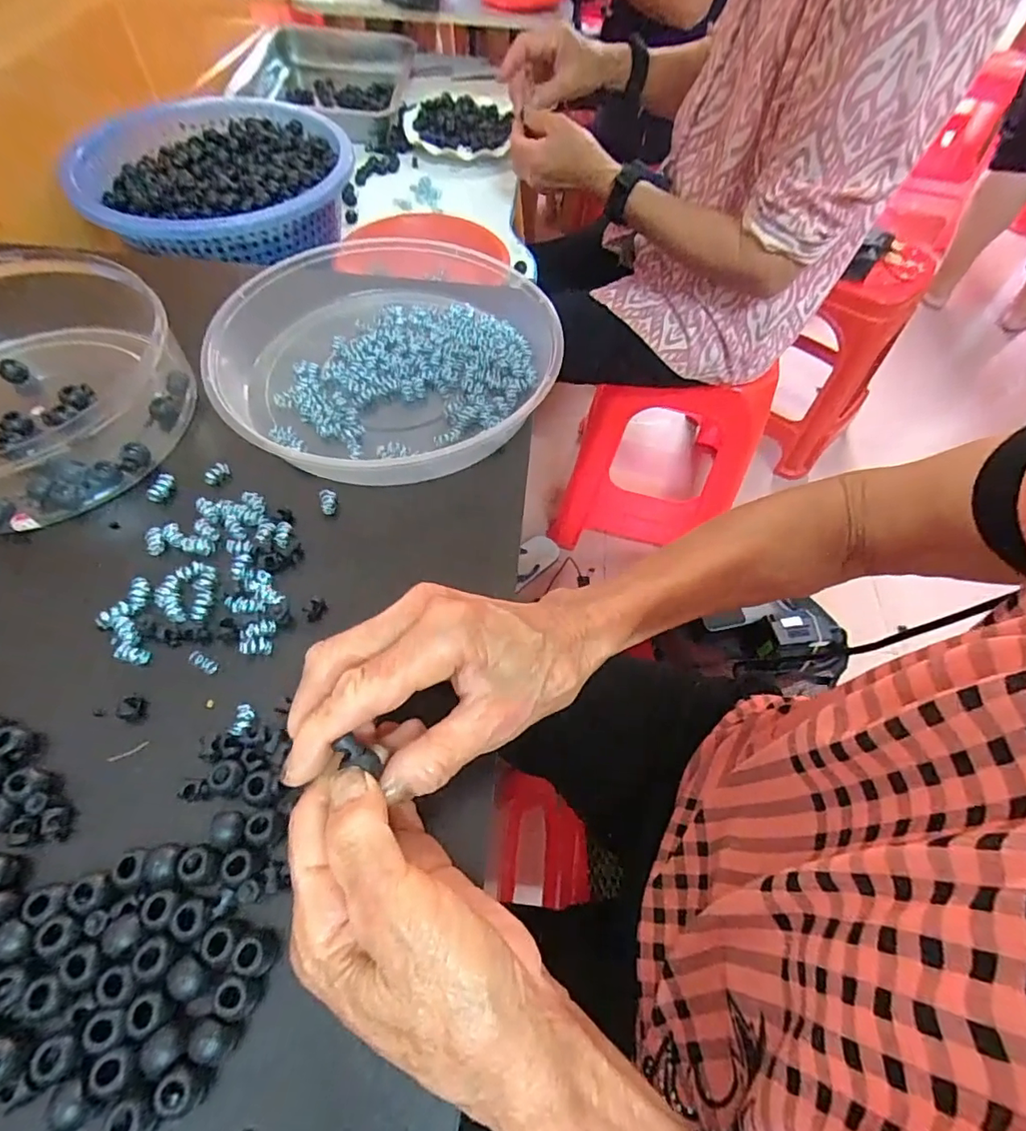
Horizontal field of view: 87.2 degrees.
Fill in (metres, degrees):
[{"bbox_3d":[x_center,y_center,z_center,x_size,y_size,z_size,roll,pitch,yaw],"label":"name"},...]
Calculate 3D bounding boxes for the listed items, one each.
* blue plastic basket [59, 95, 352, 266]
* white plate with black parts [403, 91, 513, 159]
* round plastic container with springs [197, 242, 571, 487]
[{"bbox_3d":[-0.310,-0.413,0.586,0.260,0.077,0.272,-1,59,-4],"label":"blue plastic basket"},{"bbox_3d":[-0.083,-0.665,0.809,0.158,0.028,0.174,4,59,0],"label":"white plate with black parts"},{"bbox_3d":[-0.085,-0.153,0.387,0.230,0.050,0.235,1,59,-2],"label":"round plastic container with springs"}]

